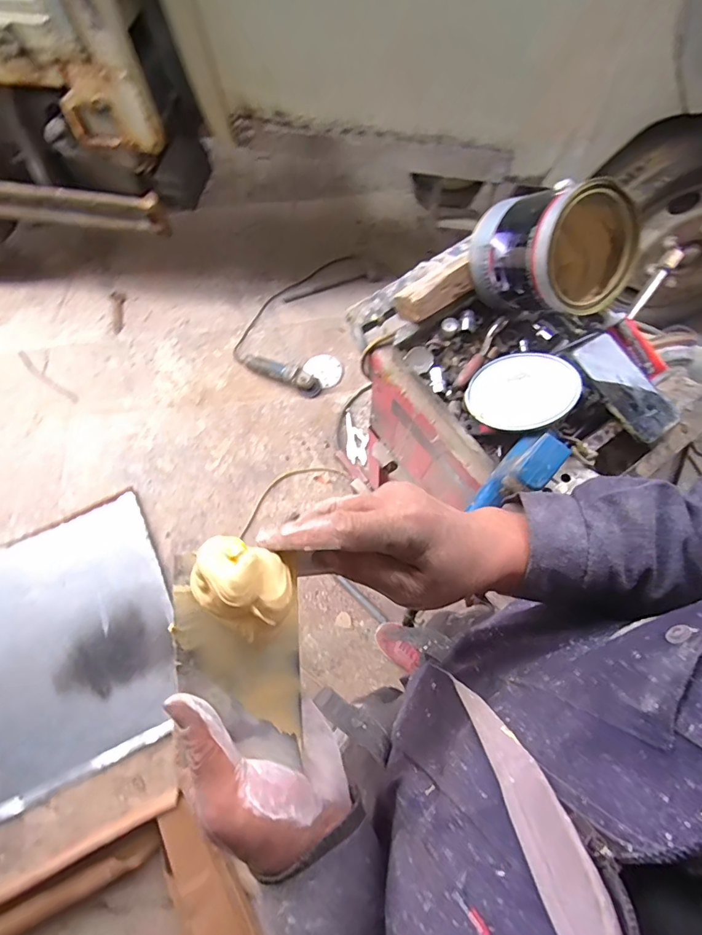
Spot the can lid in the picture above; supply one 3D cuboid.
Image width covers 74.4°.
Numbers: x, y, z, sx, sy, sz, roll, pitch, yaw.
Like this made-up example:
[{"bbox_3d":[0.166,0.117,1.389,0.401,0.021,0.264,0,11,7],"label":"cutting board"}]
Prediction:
[{"bbox_3d":[0.240,-0.110,0.652,0.149,0.008,0.128,-25,56,-1],"label":"can lid"}]

